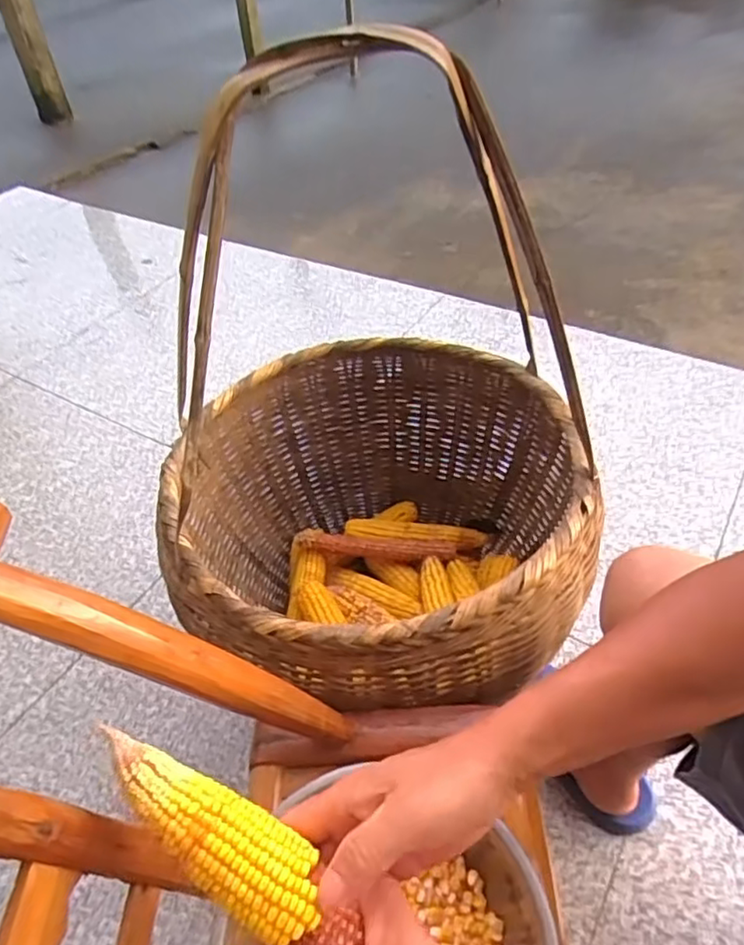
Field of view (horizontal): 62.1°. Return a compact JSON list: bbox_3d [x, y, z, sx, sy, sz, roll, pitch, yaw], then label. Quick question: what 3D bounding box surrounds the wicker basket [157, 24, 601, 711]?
[{"bbox_3d":[-0.002,-0.049,0.682,0.508,0.705,0.522,22,53,24],"label":"wicker basket"}]

